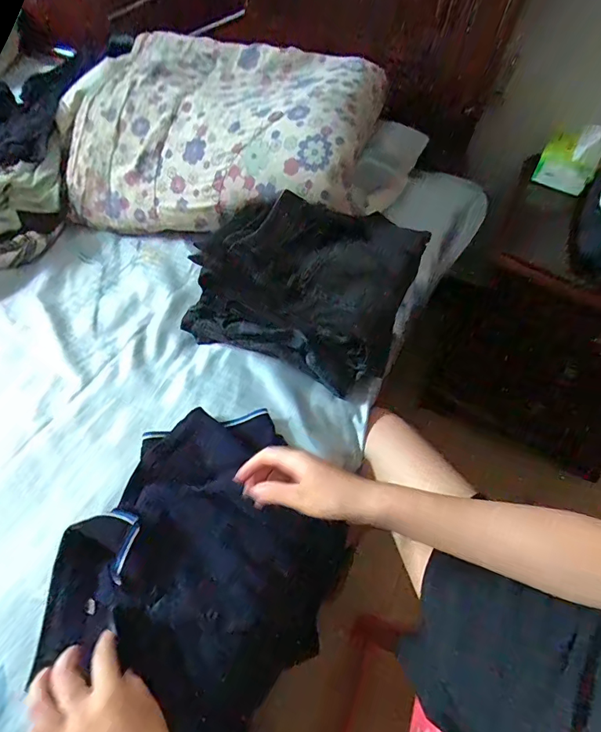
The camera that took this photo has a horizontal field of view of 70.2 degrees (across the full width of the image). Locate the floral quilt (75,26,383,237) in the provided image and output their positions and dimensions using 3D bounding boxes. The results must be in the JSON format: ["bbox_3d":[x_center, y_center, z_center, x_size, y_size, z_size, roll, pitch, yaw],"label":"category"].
[{"bbox_3d":[-0.133,-0.411,0.759,0.483,0.195,0.326,10,54,3],"label":"floral quilt"}]

